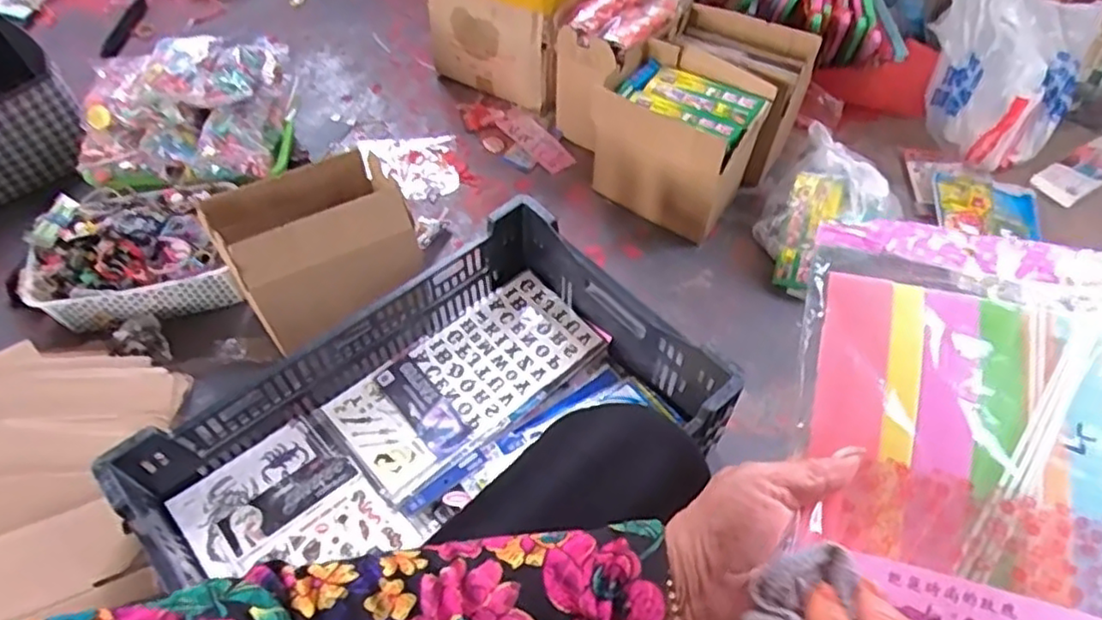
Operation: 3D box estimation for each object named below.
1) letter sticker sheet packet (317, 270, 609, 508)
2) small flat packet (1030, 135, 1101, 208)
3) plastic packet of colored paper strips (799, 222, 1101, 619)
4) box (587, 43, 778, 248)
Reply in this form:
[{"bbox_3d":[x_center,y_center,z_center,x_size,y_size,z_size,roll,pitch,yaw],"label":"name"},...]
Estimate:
[{"bbox_3d":[-0.111,0.089,0.903,0.348,0.017,0.173,-36,59,-21],"label":"letter sticker sheet packet"},{"bbox_3d":[0.969,-0.258,1.200,0.226,0.019,0.080,-26,59,-19],"label":"small flat packet"},{"bbox_3d":[0.207,0.067,0.344,0.161,0.016,0.268,16,67,14],"label":"plastic packet of colored paper strips"},{"bbox_3d":[0.209,-0.273,1.105,0.222,0.219,0.179,32,60,18],"label":"box"}]

